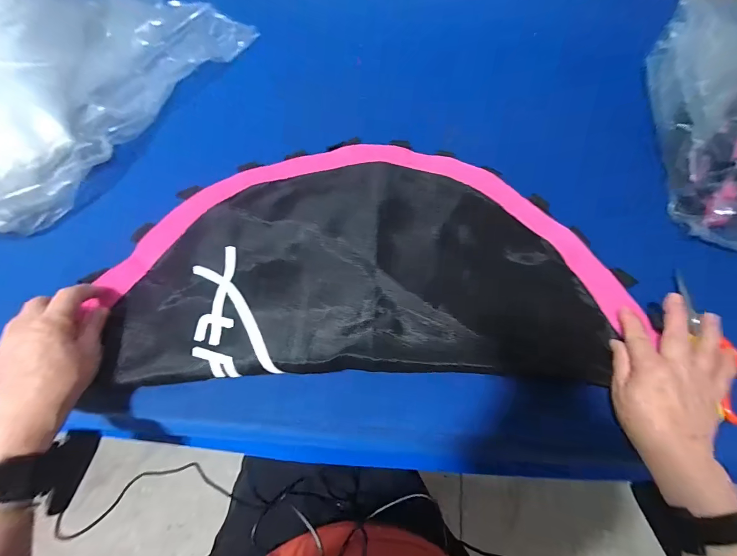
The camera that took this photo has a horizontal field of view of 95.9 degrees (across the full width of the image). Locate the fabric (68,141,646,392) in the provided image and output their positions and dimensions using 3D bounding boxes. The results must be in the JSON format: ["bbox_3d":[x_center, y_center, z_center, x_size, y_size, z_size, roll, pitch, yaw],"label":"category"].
[{"bbox_3d":[0.004,-0.042,0.443,0.632,0.066,0.338,-1,67,1],"label":"fabric"}]

